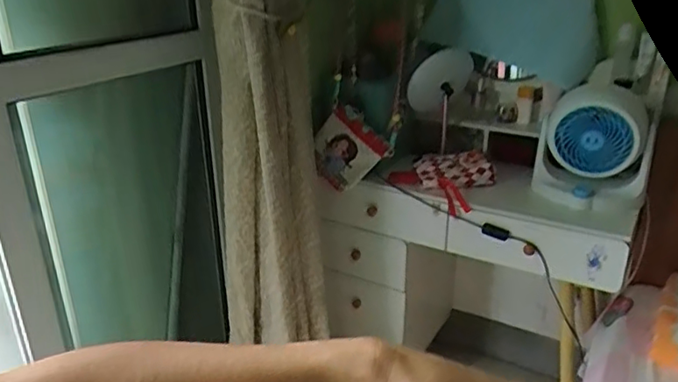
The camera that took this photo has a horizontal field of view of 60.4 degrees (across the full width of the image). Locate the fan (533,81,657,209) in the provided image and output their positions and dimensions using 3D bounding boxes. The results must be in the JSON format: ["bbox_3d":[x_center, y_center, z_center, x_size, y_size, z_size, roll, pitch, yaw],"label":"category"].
[{"bbox_3d":[0.610,-0.113,1.385,0.233,0.247,0.238,11,26,26],"label":"fan"}]

